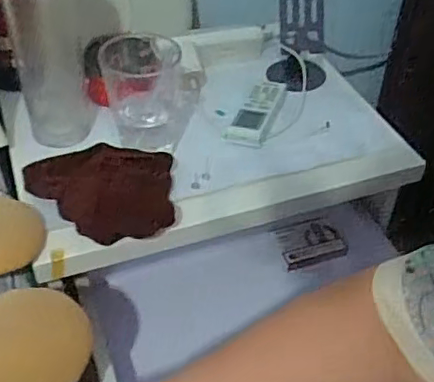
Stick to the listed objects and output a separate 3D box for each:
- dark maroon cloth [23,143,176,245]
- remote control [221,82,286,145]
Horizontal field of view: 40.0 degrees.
[{"bbox_3d":[-0.130,-0.010,0.637,0.179,0.037,0.130,10,44,9],"label":"dark maroon cloth"},{"bbox_3d":[0.050,-0.098,0.740,0.044,0.017,0.125,15,45,14],"label":"remote control"}]

